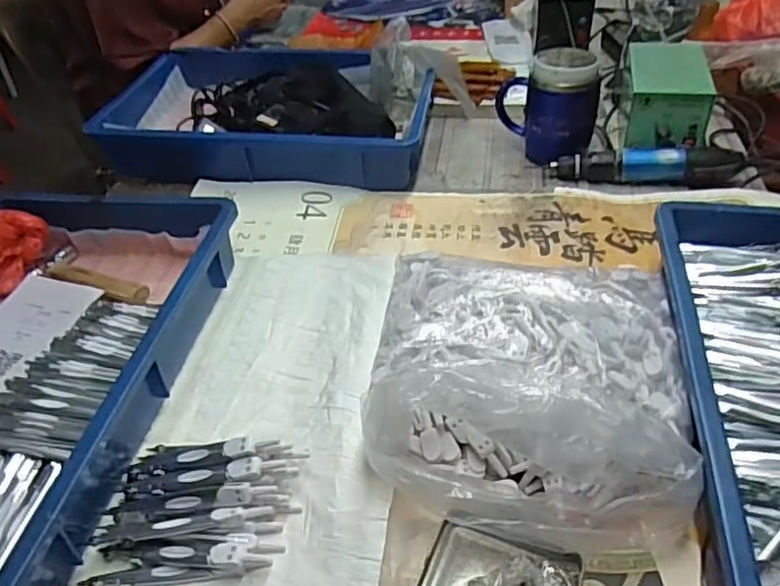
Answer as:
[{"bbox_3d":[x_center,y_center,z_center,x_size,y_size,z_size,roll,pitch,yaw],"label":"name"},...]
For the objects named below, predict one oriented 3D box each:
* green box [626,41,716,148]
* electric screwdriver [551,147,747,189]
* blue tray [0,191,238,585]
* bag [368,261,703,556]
[{"bbox_3d":[0.342,-0.245,0.783,0.098,0.085,0.148,7,42,12],"label":"green box"},{"bbox_3d":[0.303,-0.156,0.745,0.209,0.037,0.047,9,42,15],"label":"electric screwdriver"},{"bbox_3d":[-0.325,0.057,0.525,0.291,0.068,0.423,4,41,9],"label":"blue tray"},{"bbox_3d":[0.101,0.055,0.477,0.235,0.071,0.249,4,41,10],"label":"bag"}]

